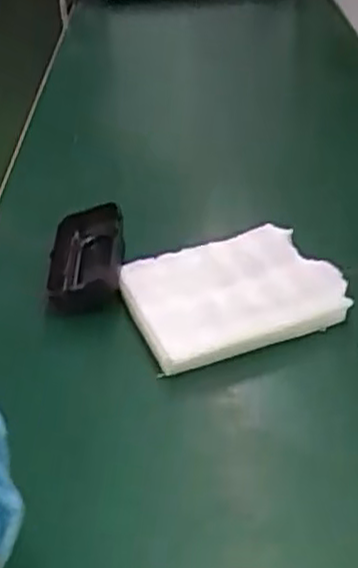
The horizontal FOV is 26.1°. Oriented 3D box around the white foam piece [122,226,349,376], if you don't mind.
[{"bbox_3d":[0.035,0.001,0.514,0.138,0.019,0.114,-19,35,-13],"label":"white foam piece"}]

